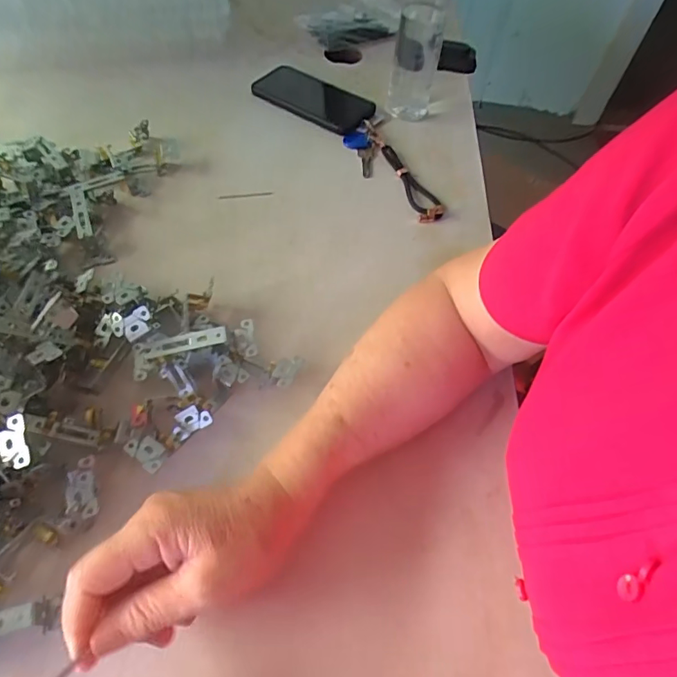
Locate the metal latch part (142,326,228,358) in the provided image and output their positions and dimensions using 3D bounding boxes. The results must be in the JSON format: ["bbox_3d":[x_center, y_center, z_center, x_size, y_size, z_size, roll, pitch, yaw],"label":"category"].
[{"bbox_3d":[-0.125,0.003,0.389,0.068,0.005,0.014,-11,80,0],"label":"metal latch part"}]

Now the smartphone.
[{"bbox_3d":[-0.039,-0.336,0.664,0.181,0.013,0.085,32,60,16],"label":"smartphone"}]

